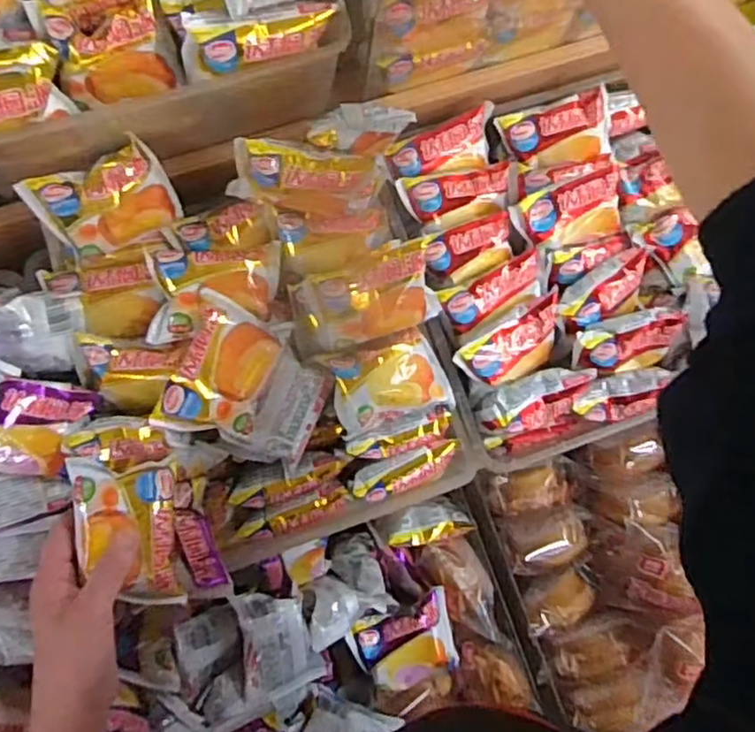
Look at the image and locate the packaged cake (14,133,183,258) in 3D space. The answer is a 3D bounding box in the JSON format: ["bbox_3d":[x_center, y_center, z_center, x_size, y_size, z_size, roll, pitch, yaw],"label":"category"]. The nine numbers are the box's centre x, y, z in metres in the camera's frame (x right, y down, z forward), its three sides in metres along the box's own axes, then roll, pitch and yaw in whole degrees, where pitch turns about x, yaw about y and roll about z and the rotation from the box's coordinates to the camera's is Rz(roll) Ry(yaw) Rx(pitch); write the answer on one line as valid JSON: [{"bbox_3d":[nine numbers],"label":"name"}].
[{"bbox_3d":[-0.198,-0.120,0.497,0.087,0.070,0.035,-15,48,0],"label":"packaged cake"}]

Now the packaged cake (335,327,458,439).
[{"bbox_3d":[0.011,0.011,0.538,0.092,0.029,0.063,-18,89,-23],"label":"packaged cake"}]

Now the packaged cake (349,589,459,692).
[{"bbox_3d":[0.027,0.252,0.616,0.094,0.032,0.067,-18,71,-8],"label":"packaged cake"}]

